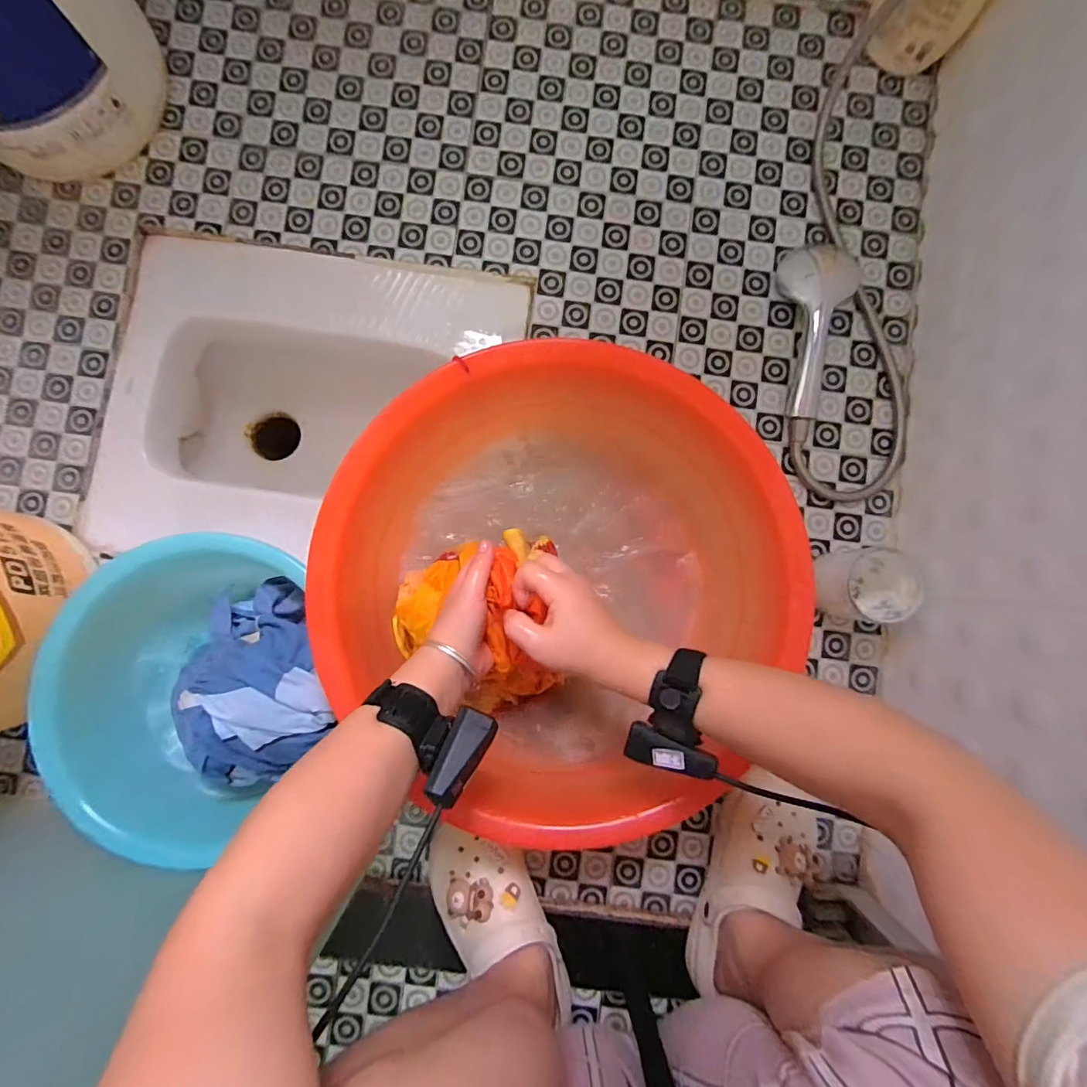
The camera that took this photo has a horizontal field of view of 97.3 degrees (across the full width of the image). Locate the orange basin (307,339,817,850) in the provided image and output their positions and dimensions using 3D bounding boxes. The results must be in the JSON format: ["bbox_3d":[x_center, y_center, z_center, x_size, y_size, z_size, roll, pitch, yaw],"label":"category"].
[{"bbox_3d":[0.024,0.023,0.499,0.409,0.158,0.415,0,88,1],"label":"orange basin"}]

